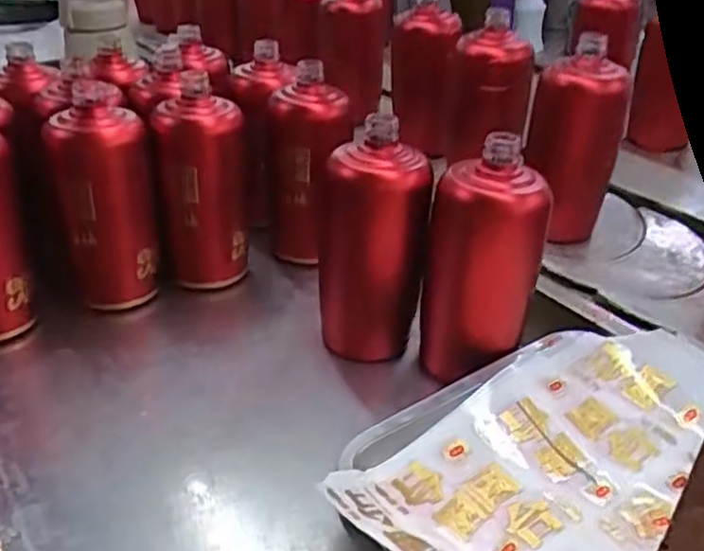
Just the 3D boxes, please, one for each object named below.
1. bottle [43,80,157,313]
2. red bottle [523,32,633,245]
[{"bbox_3d":[-0.210,-0.061,0.606,0.071,0.185,0.068,-13,33,-24],"label":"bottle"},{"bbox_3d":[0.209,-0.120,0.675,0.069,0.188,0.070,20,37,29],"label":"red bottle"}]

